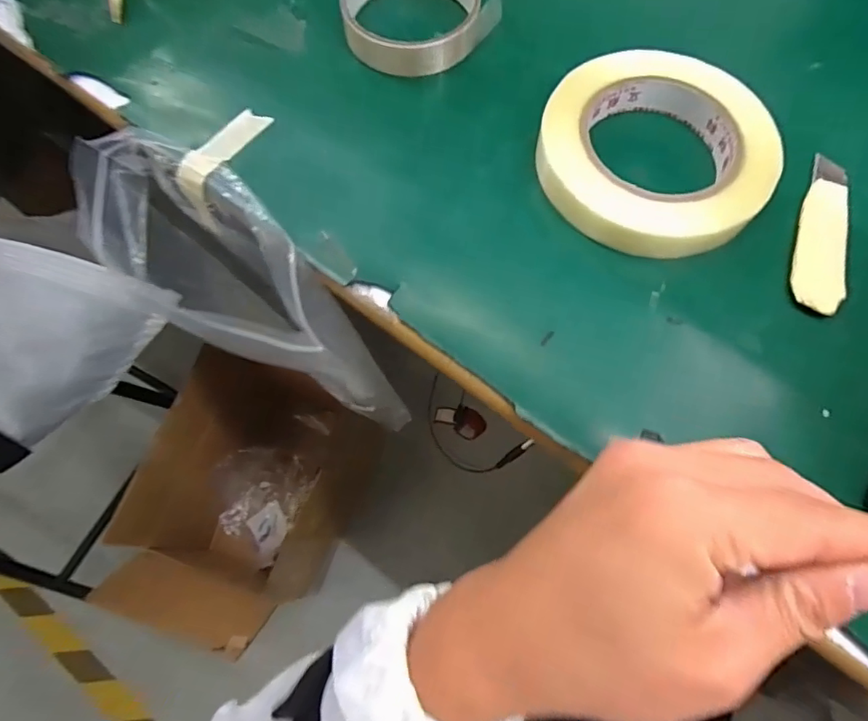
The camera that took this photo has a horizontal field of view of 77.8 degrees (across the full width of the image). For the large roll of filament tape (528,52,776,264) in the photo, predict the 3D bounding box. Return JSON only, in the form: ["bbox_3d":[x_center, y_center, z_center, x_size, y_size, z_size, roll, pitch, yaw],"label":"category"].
[{"bbox_3d":[0.116,-0.110,0.287,0.117,0.027,0.108,0,70,0],"label":"large roll of filament tape"}]

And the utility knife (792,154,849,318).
[{"bbox_3d":[0.204,-0.068,0.281,0.023,0.006,0.099,19,71,7],"label":"utility knife"}]

